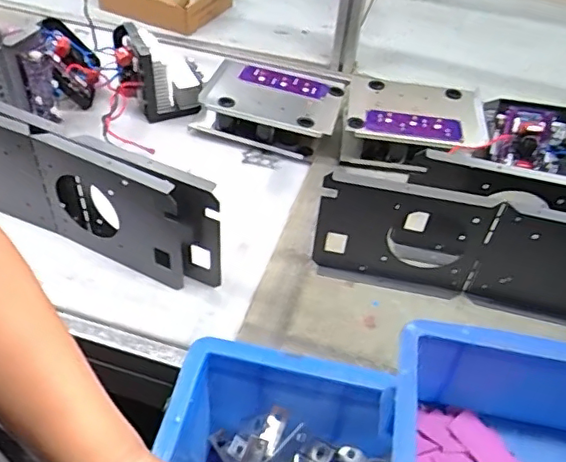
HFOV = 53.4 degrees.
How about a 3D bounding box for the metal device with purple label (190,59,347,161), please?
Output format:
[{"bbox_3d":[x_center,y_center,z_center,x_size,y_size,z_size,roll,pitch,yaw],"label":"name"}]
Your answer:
[{"bbox_3d":[-0.019,-0.191,0.864,0.208,0.063,0.141,12,45,6],"label":"metal device with purple label"}]

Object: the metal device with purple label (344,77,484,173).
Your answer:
[{"bbox_3d":[0.196,-0.159,0.857,0.209,0.065,0.161,13,45,7],"label":"metal device with purple label"}]

